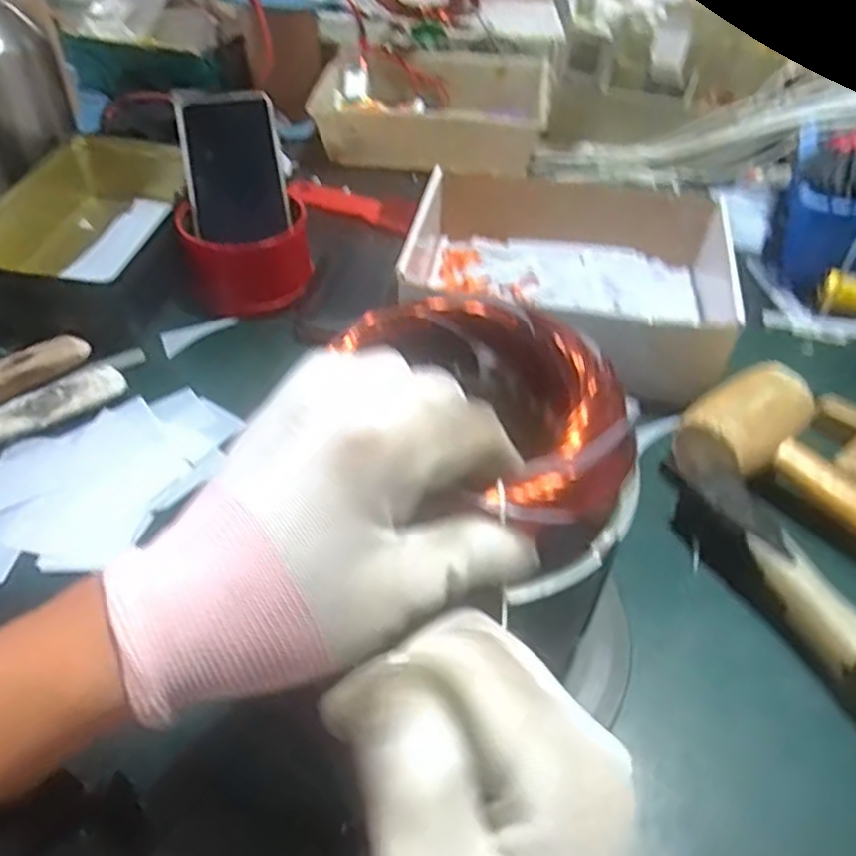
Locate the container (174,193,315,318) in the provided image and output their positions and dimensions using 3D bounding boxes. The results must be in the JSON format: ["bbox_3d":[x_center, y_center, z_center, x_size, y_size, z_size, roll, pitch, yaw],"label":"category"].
[{"bbox_3d":[-0.148,-0.140,0.617,0.103,0.053,0.085,-8,48,-8],"label":"container"}]

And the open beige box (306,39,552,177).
[{"bbox_3d":[0.006,-0.356,0.847,0.247,0.067,0.175,6,47,5],"label":"open beige box"}]

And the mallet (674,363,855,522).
[{"bbox_3d":[0.264,0.035,0.478,0.203,0.055,0.098,32,54,25],"label":"mallet"}]

